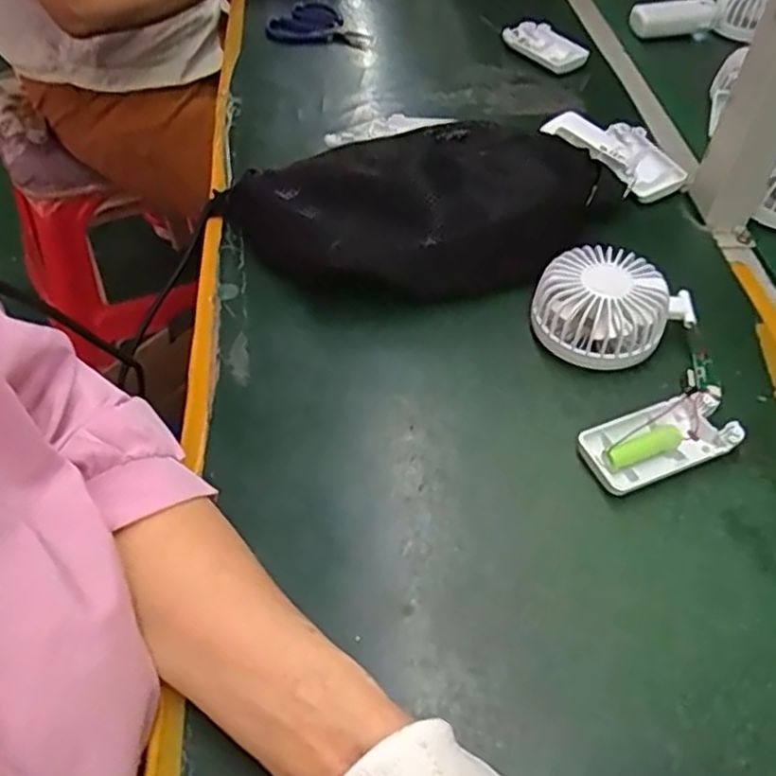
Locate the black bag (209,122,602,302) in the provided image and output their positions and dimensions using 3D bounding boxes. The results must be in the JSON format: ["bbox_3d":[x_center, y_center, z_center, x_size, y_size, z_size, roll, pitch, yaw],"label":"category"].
[{"bbox_3d":[0.020,-0.142,0.551,0.305,0.081,0.153,-5,50,-5],"label":"black bag"}]

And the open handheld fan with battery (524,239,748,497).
[{"bbox_3d":[0.163,-0.021,0.464,0.109,0.048,0.170,-8,50,-8],"label":"open handheld fan with battery"}]

